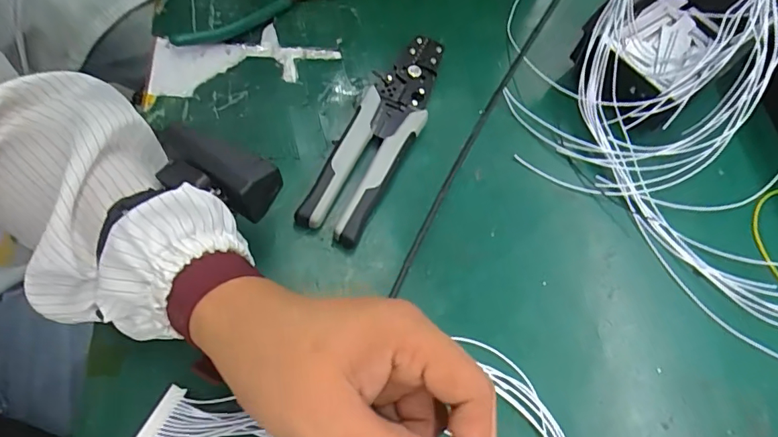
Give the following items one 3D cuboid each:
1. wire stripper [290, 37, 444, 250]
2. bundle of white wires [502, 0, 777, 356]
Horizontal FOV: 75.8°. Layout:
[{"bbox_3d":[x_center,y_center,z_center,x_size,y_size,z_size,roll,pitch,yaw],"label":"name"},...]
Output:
[{"bbox_3d":[-0.004,-0.070,0.377,0.049,0.013,0.192,26,64,5],"label":"wire stripper"},{"bbox_3d":[0.292,-0.069,0.399,0.325,0.092,0.271,43,66,12],"label":"bundle of white wires"}]

